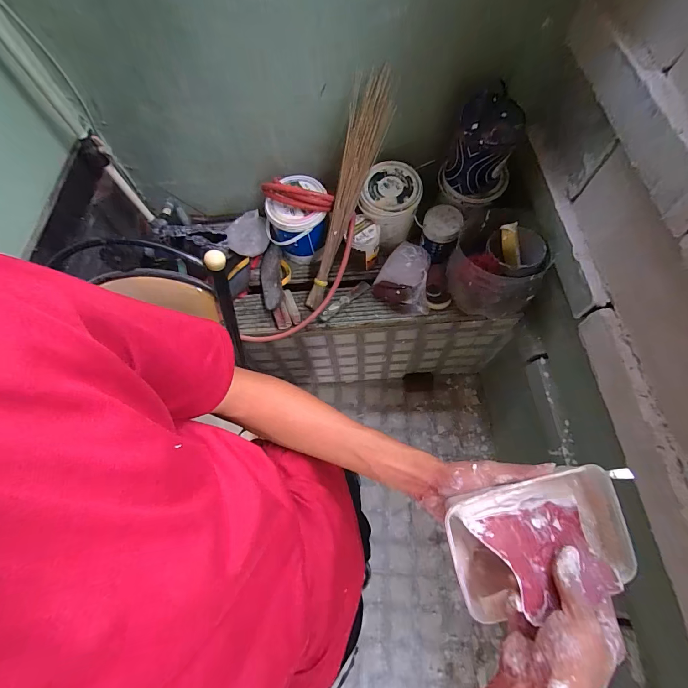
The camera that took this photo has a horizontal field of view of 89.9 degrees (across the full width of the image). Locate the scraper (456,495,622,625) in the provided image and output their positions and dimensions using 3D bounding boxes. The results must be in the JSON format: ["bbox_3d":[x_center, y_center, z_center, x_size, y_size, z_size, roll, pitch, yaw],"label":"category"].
[{"bbox_3d":[0.179,0.190,0.315,0.111,0.005,0.081,-6,48,-9],"label":"scraper"}]

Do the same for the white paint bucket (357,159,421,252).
[{"bbox_3d":[0.135,-0.406,1.049,0.157,0.206,0.167,0,66,-1],"label":"white paint bucket"}]

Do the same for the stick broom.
[{"bbox_3d":[-0.001,-0.379,0.935,0.083,0.103,0.604,23,113,9],"label":"stick broom"}]

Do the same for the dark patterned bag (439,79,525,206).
[{"bbox_3d":[0.358,-0.488,0.890,0.169,0.232,0.142,4,66,1],"label":"dark patterned bag"}]

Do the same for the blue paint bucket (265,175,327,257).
[{"bbox_3d":[-0.140,-0.367,1.032,0.172,0.174,0.172,0,66,-1],"label":"blue paint bucket"}]

